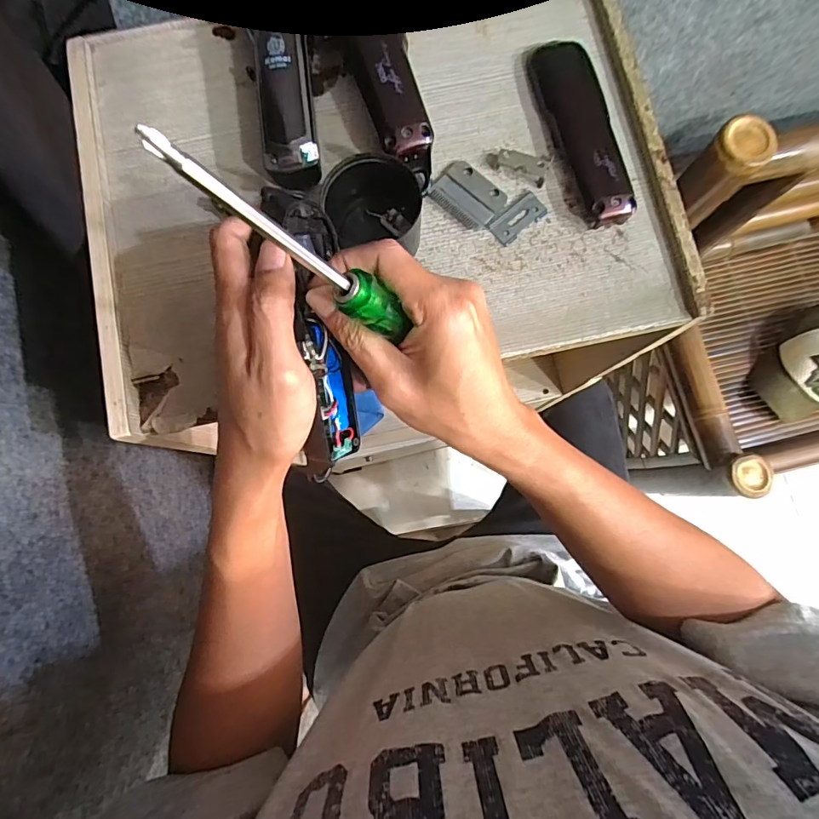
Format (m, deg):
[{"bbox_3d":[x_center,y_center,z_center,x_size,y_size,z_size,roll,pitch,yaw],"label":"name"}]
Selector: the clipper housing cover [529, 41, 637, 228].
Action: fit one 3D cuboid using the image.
[{"bbox_3d":[0.119,-0.195,0.327,0.038,0.024,0.138,-14,80,-2],"label":"clipper housing cover"}]

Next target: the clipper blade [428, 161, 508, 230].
[{"bbox_3d":[0.041,-0.149,0.329,0.046,0.005,0.035,41,83,7],"label":"clipper blade"}]

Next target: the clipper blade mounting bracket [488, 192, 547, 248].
[{"bbox_3d":[0.075,-0.132,0.327,0.041,0.004,0.020,-38,82,-6],"label":"clipper blade mounting bracket"}]

